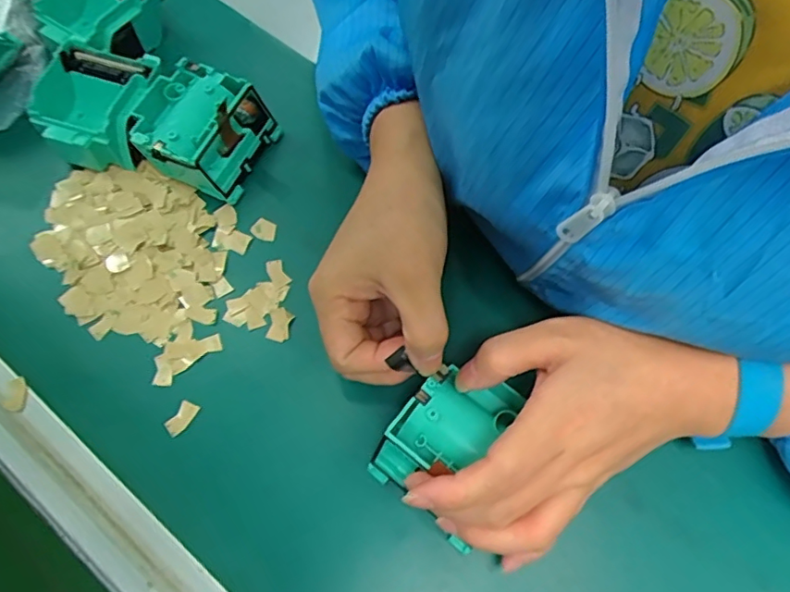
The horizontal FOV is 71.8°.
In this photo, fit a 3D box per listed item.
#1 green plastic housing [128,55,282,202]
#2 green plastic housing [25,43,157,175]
[{"bbox_3d":[-0.131,-0.112,0.366,0.073,0.035,0.073,23,72,8],"label":"green plastic housing"},{"bbox_3d":[-0.201,-0.127,0.369,0.073,0.033,0.072,10,70,4],"label":"green plastic housing"}]

